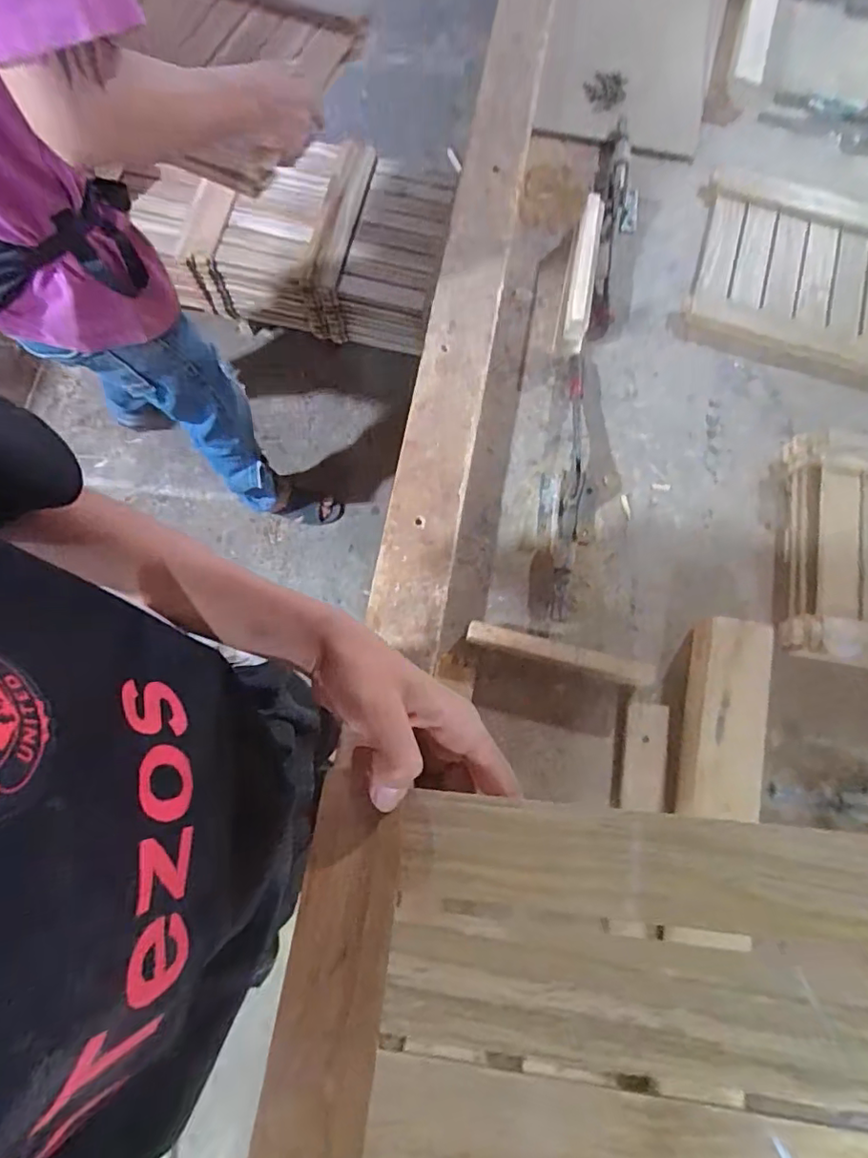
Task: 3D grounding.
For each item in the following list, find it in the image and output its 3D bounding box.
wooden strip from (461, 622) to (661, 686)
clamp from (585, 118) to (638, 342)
[{"bbox_3d":[0.156,0.095,0.692,0.233,0.055,0.025,13,77,3],"label":"wooden strip"},{"bbox_3d":[0.282,-0.541,0.863,0.066,0.032,0.399,7,77,1],"label":"clamp"}]

